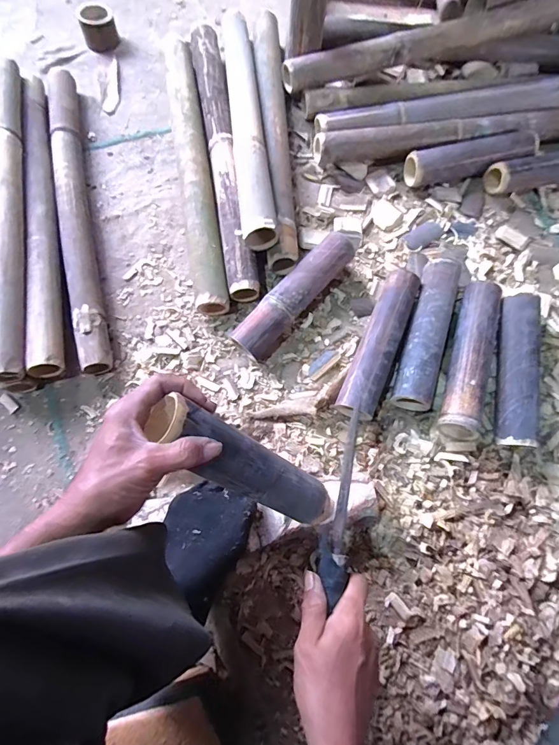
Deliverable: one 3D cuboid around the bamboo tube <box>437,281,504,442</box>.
[{"bbox_3d":[0.306,-0.022,0.627,0.058,0.068,0.261,19,72,4],"label":"bamboo tube"}]

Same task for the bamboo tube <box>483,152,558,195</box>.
[{"bbox_3d":[0.537,-0.399,0.767,0.257,0.060,0.054,-12,73,-6],"label":"bamboo tube"}]

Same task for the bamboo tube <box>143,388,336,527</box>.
[{"bbox_3d":[-0.028,0.110,0.433,0.259,0.050,0.059,41,70,-33],"label":"bamboo tube"}]

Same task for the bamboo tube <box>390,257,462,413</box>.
[{"bbox_3d":[0.244,-0.066,0.643,0.056,0.063,0.265,19,72,4],"label":"bamboo tube"}]

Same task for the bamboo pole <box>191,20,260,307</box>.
[{"bbox_3d":[-0.107,-0.421,0.738,0.049,0.047,0.615,-9,72,-5],"label":"bamboo pole"}]

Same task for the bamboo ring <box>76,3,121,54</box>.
[{"bbox_3d":[-0.403,-0.772,0.865,0.075,0.052,0.075,0,72,-1],"label":"bamboo ring"}]

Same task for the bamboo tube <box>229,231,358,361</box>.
[{"bbox_3d":[0.027,-0.131,0.658,0.060,0.064,0.267,40,75,11],"label":"bamboo tube"}]

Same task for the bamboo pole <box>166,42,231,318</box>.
[{"bbox_3d":[-0.166,-0.391,0.737,0.069,0.064,0.616,-9,72,-4],"label":"bamboo pole"}]

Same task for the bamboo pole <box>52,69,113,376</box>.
[{"bbox_3d":[-0.366,-0.309,0.704,0.044,0.051,0.663,-14,73,-6],"label":"bamboo pole"}]

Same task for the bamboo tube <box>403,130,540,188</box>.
[{"bbox_3d":[0.377,-0.417,0.763,0.261,0.062,0.065,-17,73,-7],"label":"bamboo tube"}]

